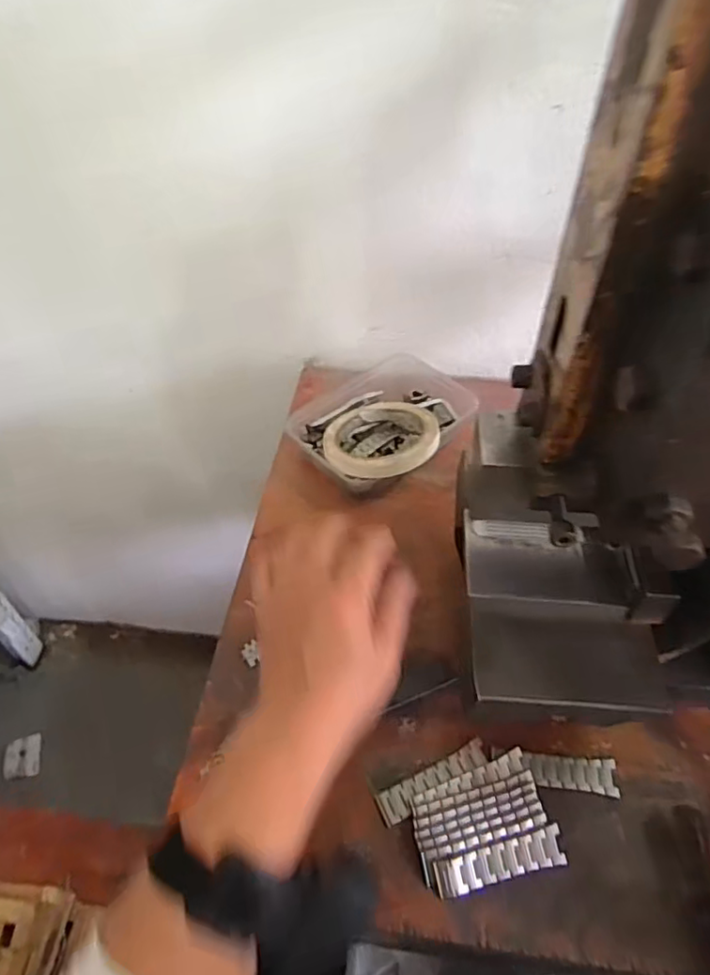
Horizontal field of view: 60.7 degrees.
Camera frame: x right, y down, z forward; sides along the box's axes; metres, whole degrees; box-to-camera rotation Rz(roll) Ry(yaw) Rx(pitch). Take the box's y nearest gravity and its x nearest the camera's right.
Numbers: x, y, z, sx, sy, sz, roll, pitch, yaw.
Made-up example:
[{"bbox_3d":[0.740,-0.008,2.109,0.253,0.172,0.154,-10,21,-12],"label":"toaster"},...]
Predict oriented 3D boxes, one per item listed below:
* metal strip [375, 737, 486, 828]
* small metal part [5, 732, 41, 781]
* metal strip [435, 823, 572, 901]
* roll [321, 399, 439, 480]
[{"bbox_3d":[0.052,0.190,0.391,0.077,0.006,0.021,-20,52,-16],"label":"metal strip"},{"bbox_3d":[-0.598,0.485,1.093,0.057,0.004,0.068,5,61,-34],"label":"small metal part"},{"bbox_3d":[0.087,0.222,0.360,0.078,0.004,0.022,-11,75,-8],"label":"metal strip"},{"bbox_3d":[0.024,-0.044,0.544,0.101,0.026,0.095,0,49,0],"label":"roll"}]

